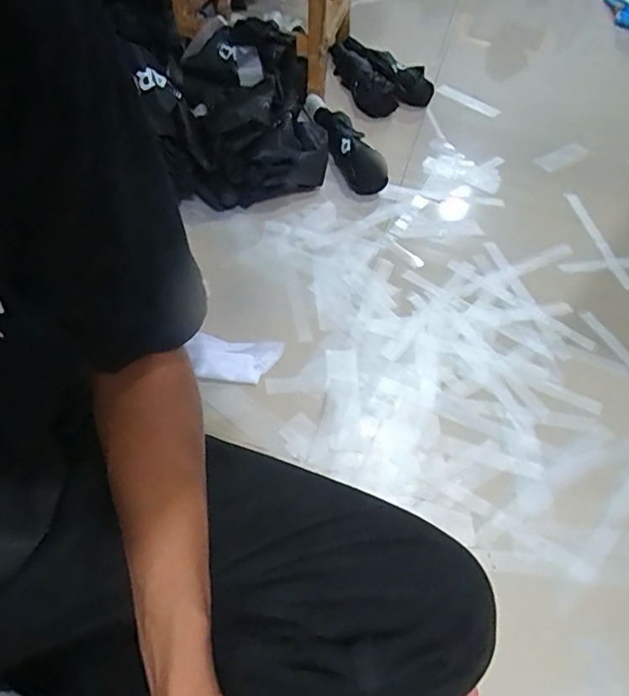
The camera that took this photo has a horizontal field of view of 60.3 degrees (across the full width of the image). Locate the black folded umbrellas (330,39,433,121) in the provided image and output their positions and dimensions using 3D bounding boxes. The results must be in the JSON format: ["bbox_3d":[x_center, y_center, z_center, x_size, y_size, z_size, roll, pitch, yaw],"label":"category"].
[{"bbox_3d":[0.136,-0.580,1.154,0.149,0.065,0.254,-19,55,-18],"label":"black folded umbrellas"}]

